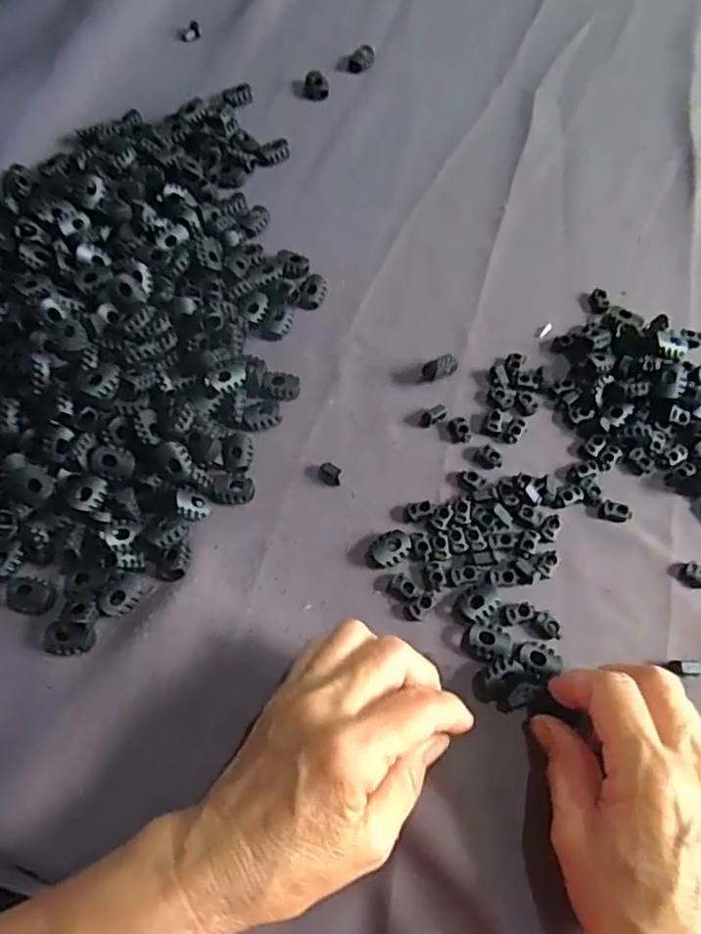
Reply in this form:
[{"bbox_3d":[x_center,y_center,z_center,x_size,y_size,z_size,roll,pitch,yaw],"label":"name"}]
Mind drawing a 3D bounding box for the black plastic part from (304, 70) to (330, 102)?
[{"bbox_3d":[-0.026,-0.286,0.494,0.019,0.010,0.022,-4,65,-3],"label":"black plastic part"}]

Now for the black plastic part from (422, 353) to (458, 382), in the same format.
[{"bbox_3d":[0.054,-0.059,0.391,0.024,0.016,0.008,-30,69,-13],"label":"black plastic part"}]

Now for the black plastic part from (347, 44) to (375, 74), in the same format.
[{"bbox_3d":[0.009,-0.315,0.508,0.013,0.011,0.027,36,70,15],"label":"black plastic part"}]

